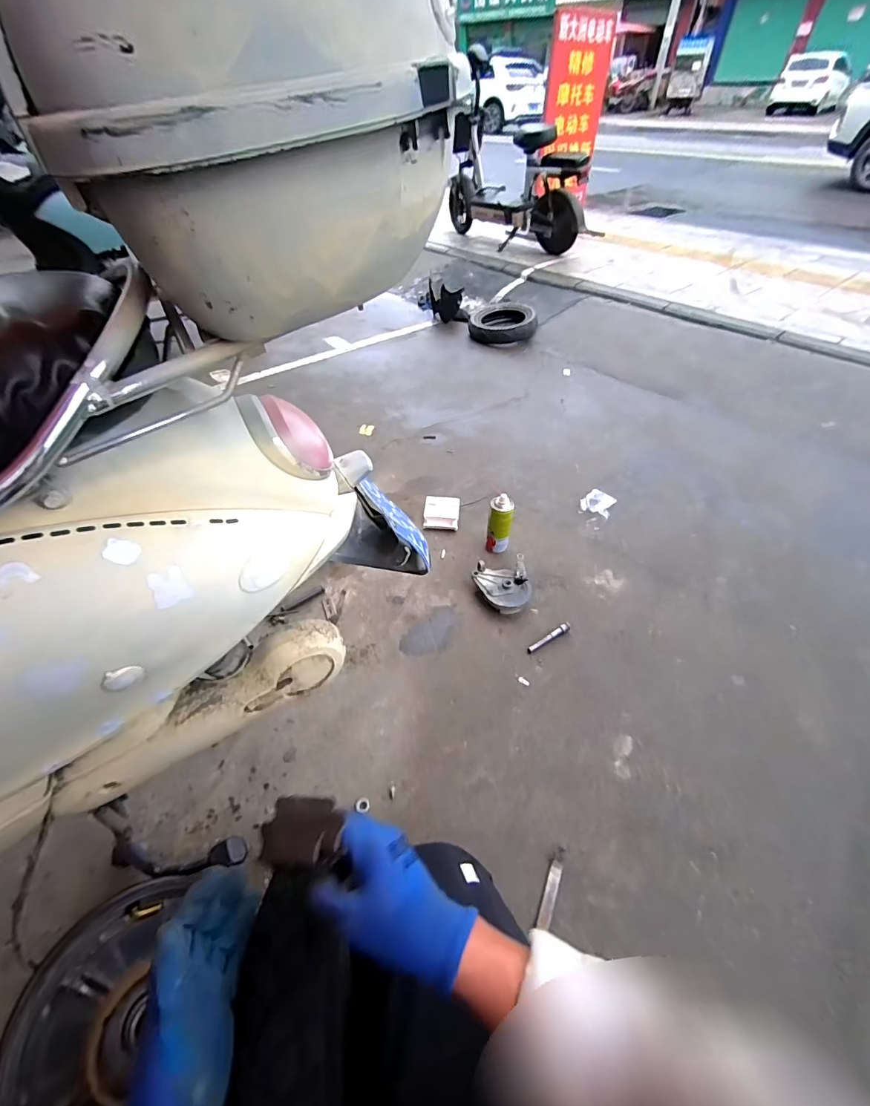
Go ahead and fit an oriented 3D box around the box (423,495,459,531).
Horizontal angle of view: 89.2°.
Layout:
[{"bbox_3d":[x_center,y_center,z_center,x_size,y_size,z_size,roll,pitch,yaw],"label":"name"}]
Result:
[{"bbox_3d":[0.022,-0.128,1.409,0.109,0.049,0.121,3,45,2],"label":"box"}]

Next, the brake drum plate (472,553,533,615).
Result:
[{"bbox_3d":[0.183,0.087,1.171,0.139,0.067,0.148,0,45,0],"label":"brake drum plate"}]

